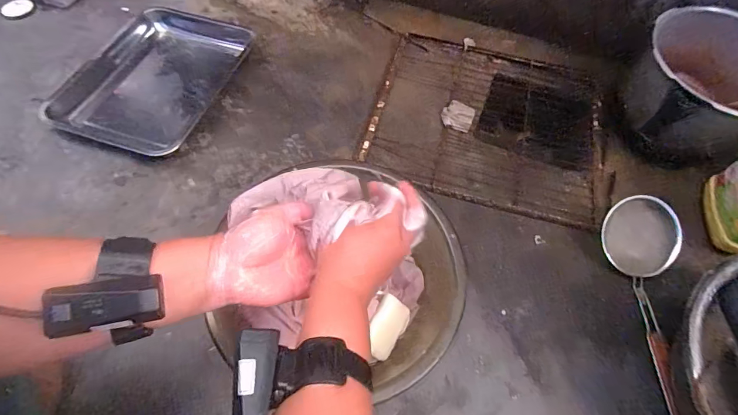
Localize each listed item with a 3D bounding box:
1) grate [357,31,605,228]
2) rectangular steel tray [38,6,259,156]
[{"bbox_3d":[0.248,-0.187,0.806,0.457,0.016,0.404,16,62,5],"label":"grate"},{"bbox_3d":[-0.458,-0.279,0.797,0.296,0.043,0.372,16,62,5],"label":"rectangular steel tray"}]

